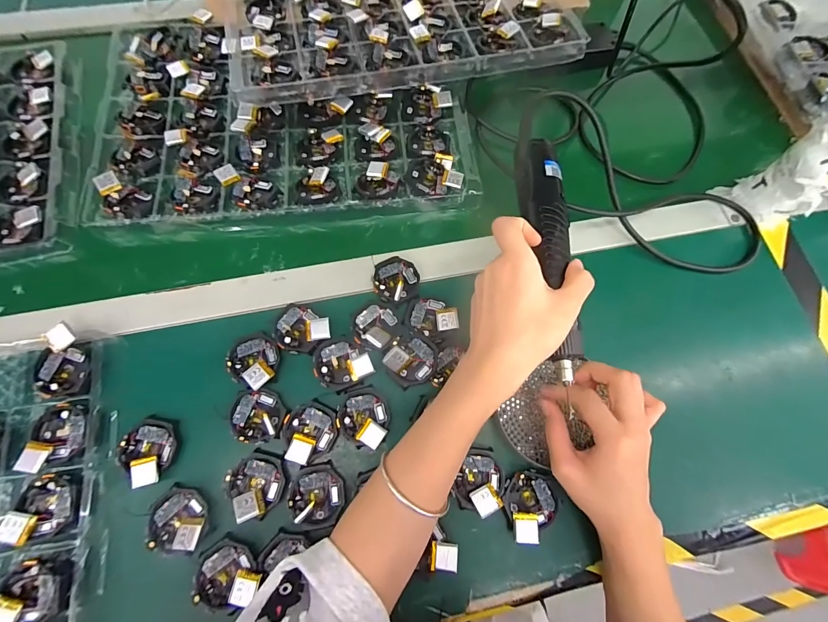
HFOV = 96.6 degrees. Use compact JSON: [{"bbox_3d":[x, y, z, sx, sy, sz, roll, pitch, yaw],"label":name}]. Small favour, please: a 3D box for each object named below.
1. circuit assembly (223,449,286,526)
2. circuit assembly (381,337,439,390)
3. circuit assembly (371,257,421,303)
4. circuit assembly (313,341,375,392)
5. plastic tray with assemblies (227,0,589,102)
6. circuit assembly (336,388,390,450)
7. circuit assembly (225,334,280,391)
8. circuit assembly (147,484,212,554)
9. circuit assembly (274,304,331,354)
[{"bbox_3d":[-0.138,0.152,0.323,0.045,0.013,0.049,-26,74,-9],"label":"circuit assembly"},{"bbox_3d":[-0.001,0.050,0.360,0.044,0.018,0.049,42,76,12],"label":"circuit assembly"},{"bbox_3d":[-0.019,-0.035,0.385,0.049,0.020,0.048,0,72,-1],"label":"circuit assembly"},{"bbox_3d":[-0.070,0.052,0.362,0.054,0.010,0.046,-19,73,-7],"label":"circuit assembly"},{"bbox_3d":[-0.026,-0.424,0.505,0.435,0.039,0.295,-13,73,-5],"label":"plastic tray with assemblies"},{"bbox_3d":[-0.047,0.100,0.346,0.051,0.013,0.048,0,72,-1],"label":"circuit assembly"},{"bbox_3d":[-0.156,0.049,0.358,0.046,0.014,0.052,-6,72,-3],"label":"circuit assembly"},{"bbox_3d":[-0.202,0.178,0.315,0.047,0.017,0.045,0,72,-1],"label":"circuit assembly"},{"bbox_3d":[-0.113,0.020,0.370,0.053,0.012,0.046,28,74,8],"label":"circuit assembly"}]

